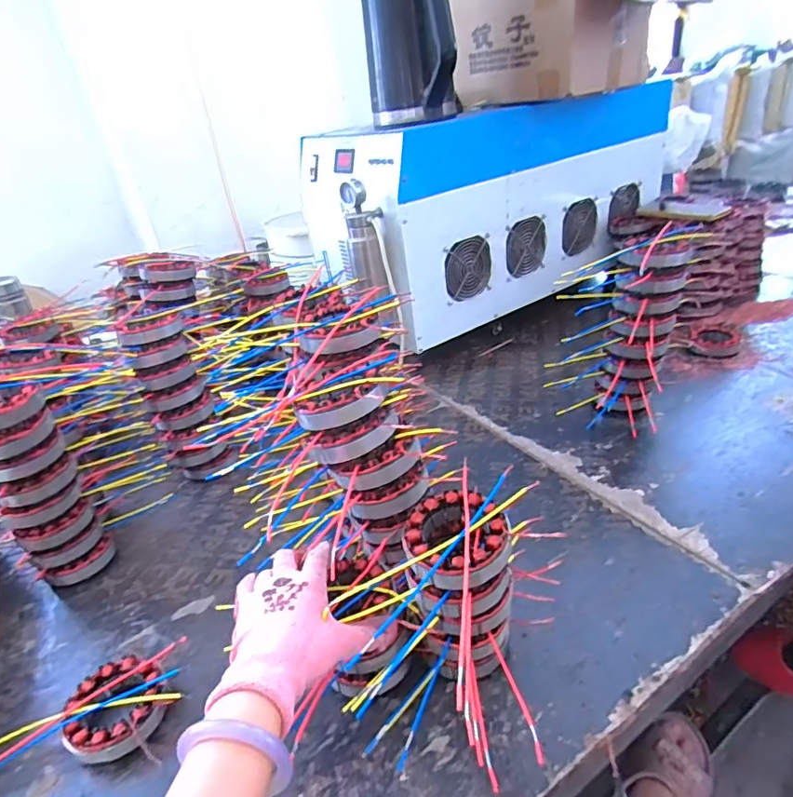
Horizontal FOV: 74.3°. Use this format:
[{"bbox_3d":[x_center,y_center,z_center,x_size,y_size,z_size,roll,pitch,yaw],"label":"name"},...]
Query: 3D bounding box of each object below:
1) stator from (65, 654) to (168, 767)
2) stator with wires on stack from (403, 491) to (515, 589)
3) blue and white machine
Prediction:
[{"bbox_3d":[-0.256,0.285,0.480,0.081,0.024,0.093,-24,34,-26],"label":"stator"},{"bbox_3d":[0.047,0.117,0.433,0.085,0.046,0.090,-6,30,3],"label":"stator with wires on stack"},{"bbox_3d":[0.207,-0.428,1.154,0.783,0.356,0.350,-22,33,-23],"label":"blue and white machine"}]

